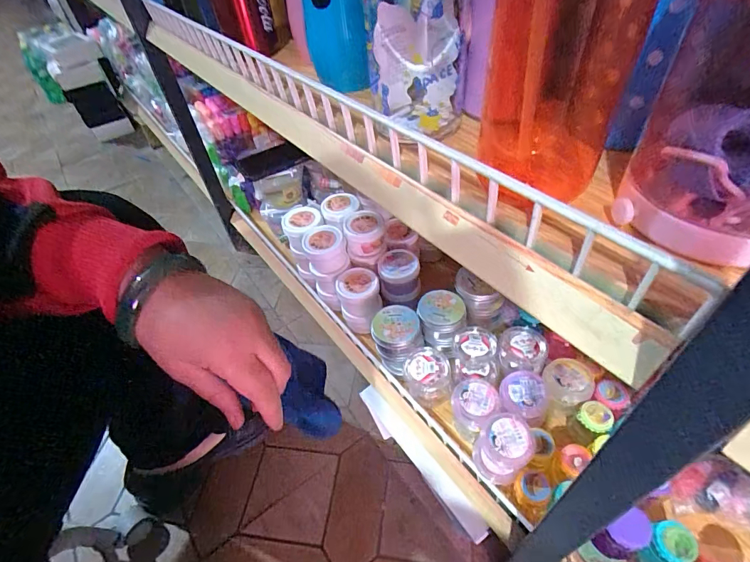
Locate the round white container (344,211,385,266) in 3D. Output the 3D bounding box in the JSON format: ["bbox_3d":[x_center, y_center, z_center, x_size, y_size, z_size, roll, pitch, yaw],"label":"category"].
[{"bbox_3d":[-0.016,-0.073,0.672,0.061,0.067,0.059,-3,45,3],"label":"round white container"}]

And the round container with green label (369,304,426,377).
[{"bbox_3d":[0.033,0.086,0.586,0.068,0.086,0.064,-3,47,4],"label":"round container with green label"}]

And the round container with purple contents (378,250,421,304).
[{"bbox_3d":[0.040,-0.010,0.664,0.064,0.060,0.063,-3,47,4],"label":"round container with purple contents"}]

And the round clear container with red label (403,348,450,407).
[{"bbox_3d":[0.071,0.135,0.554,0.056,0.073,0.056,-3,47,4],"label":"round clear container with red label"}]

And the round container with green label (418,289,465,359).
[{"bbox_3d":[0.098,0.060,0.595,0.066,0.059,0.069,6,48,12],"label":"round container with green label"}]

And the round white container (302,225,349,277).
[{"bbox_3d":[-0.078,-0.046,0.647,0.065,0.061,0.064,-3,45,3],"label":"round white container"}]

